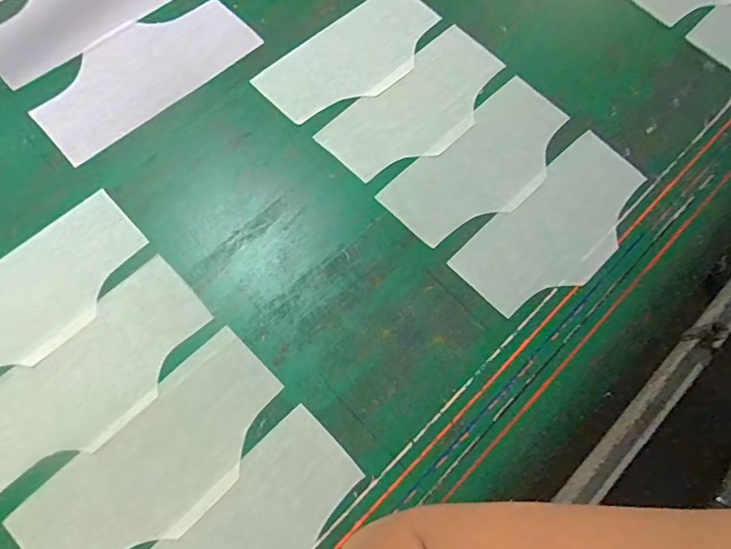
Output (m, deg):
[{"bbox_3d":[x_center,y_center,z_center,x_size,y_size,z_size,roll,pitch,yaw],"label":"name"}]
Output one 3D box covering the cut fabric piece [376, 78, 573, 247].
[{"bbox_3d":[0.158,-0.146,0.672,0.272,0.008,0.127,-42,76,-16],"label":"cut fabric piece"}]

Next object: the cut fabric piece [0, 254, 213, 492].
[{"bbox_3d":[-0.298,0.113,0.560,0.275,0.005,0.129,-43,75,-16],"label":"cut fabric piece"}]

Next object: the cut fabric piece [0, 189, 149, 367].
[{"bbox_3d":[-0.381,0.028,0.587,0.274,0.007,0.128,-41,79,-16],"label":"cut fabric piece"}]

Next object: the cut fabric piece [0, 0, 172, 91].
[{"bbox_3d":[-0.407,-0.396,0.747,0.301,0.010,0.156,-38,75,-15],"label":"cut fabric piece"}]

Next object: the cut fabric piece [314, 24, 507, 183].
[{"bbox_3d":[0.077,-0.230,0.698,0.132,0.009,0.280,43,73,13],"label":"cut fabric piece"}]

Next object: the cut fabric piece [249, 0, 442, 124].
[{"bbox_3d":[-0.011,-0.312,0.729,0.276,0.007,0.129,-40,75,-16],"label":"cut fabric piece"}]

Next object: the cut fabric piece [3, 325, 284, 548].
[{"bbox_3d":[-0.210,0.193,0.530,0.278,0.011,0.129,-42,76,-17],"label":"cut fabric piece"}]

